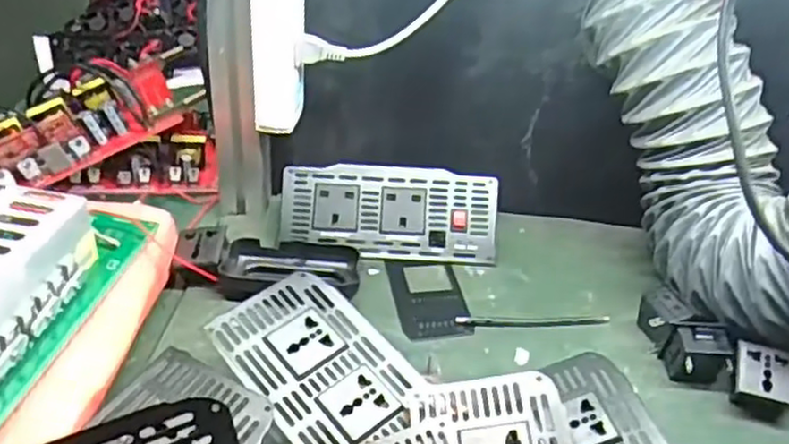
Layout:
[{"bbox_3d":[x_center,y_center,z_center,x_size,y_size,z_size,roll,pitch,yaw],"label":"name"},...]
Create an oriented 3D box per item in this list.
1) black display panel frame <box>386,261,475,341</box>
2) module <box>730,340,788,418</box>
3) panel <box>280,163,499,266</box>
[{"bbox_3d":[0.029,0.062,0.591,0.057,0.005,0.095,-2,36,-9],"label":"black display panel frame"},{"bbox_3d":[0.260,0.112,0.507,0.039,0.026,0.045,12,61,12],"label":"module"},{"bbox_3d":[-0.004,-0.009,0.635,0.187,0.009,0.083,4,77,-1],"label":"panel"}]

